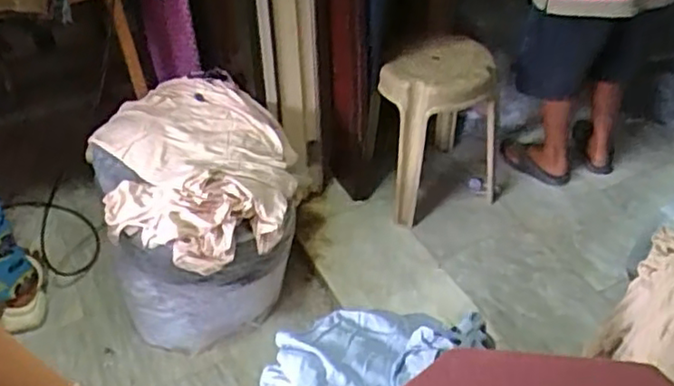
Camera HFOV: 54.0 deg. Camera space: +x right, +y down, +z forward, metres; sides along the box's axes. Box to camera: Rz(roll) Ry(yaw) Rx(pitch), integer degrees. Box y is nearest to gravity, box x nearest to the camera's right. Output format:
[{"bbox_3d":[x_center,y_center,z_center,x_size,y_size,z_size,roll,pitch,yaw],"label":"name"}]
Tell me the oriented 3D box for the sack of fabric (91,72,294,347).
[{"bbox_3d":[-0.347,0.036,1.723,0.478,0.449,0.547,-16,42,-15],"label":"sack of fabric"}]

